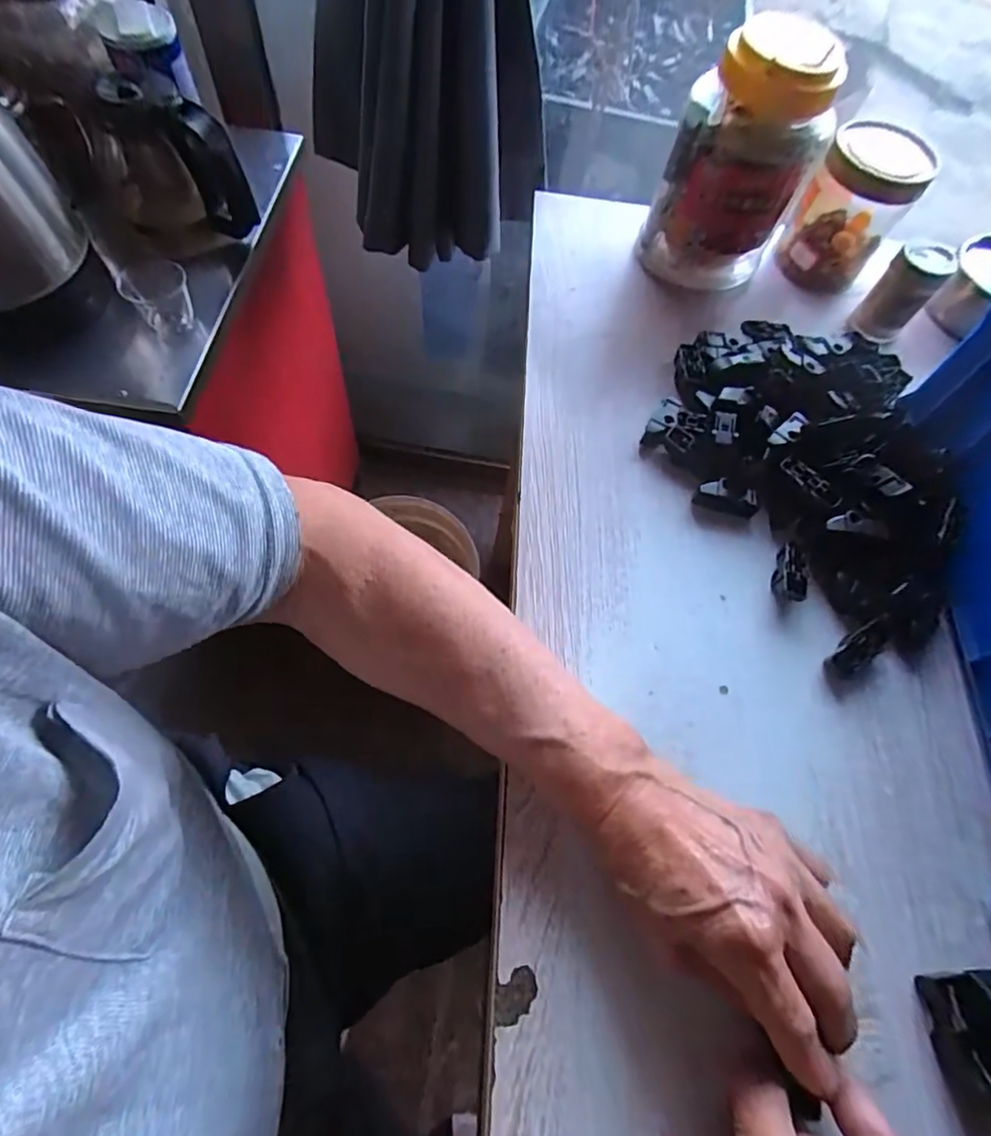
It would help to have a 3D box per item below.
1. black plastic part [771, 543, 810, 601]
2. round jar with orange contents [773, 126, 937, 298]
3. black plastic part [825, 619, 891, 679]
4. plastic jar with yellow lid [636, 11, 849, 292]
[{"bbox_3d":[0.207,0.005,0.398,0.019,0.015,0.040,22,64,8],"label":"black plastic part"},{"bbox_3d":[0.321,-0.324,0.516,0.082,0.113,0.081,2,65,-5],"label":"round jar with orange contents"},{"bbox_3d":[0.241,0.053,0.377,0.049,0.017,0.019,-42,71,-1],"label":"black plastic part"},{"bbox_3d":[0.202,-0.335,0.476,0.112,0.182,0.108,2,65,-5],"label":"plastic jar with yellow lid"}]

